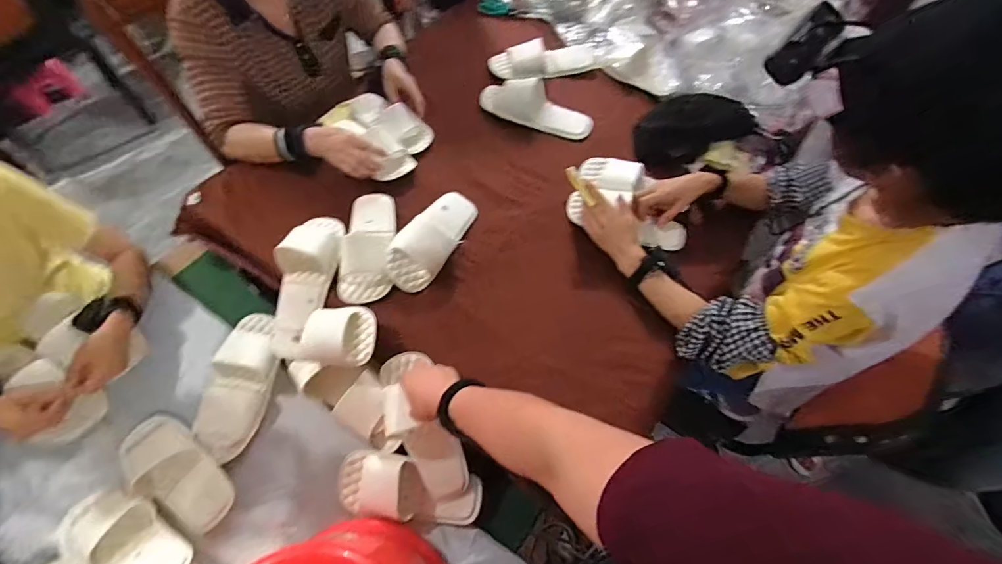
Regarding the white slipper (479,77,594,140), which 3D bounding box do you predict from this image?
[{"bbox_3d":[0.085,-0.422,1.028,0.277,0.065,0.092,22,62,9],"label":"white slipper"}]

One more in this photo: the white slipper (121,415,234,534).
[{"bbox_3d":[-0.521,0.302,0.692,0.214,0.037,0.091,36,65,16],"label":"white slipper"}]

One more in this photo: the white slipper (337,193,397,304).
[{"bbox_3d":[-0.252,-0.072,0.825,0.095,0.069,0.237,-1,61,-3],"label":"white slipper"}]

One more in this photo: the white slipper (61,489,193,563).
[{"bbox_3d":[-0.544,0.377,0.635,0.212,0.054,0.094,26,63,12],"label":"white slipper"}]

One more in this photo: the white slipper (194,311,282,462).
[{"bbox_3d":[-0.465,0.180,0.770,0.098,0.055,0.265,8,60,1],"label":"white slipper"}]

